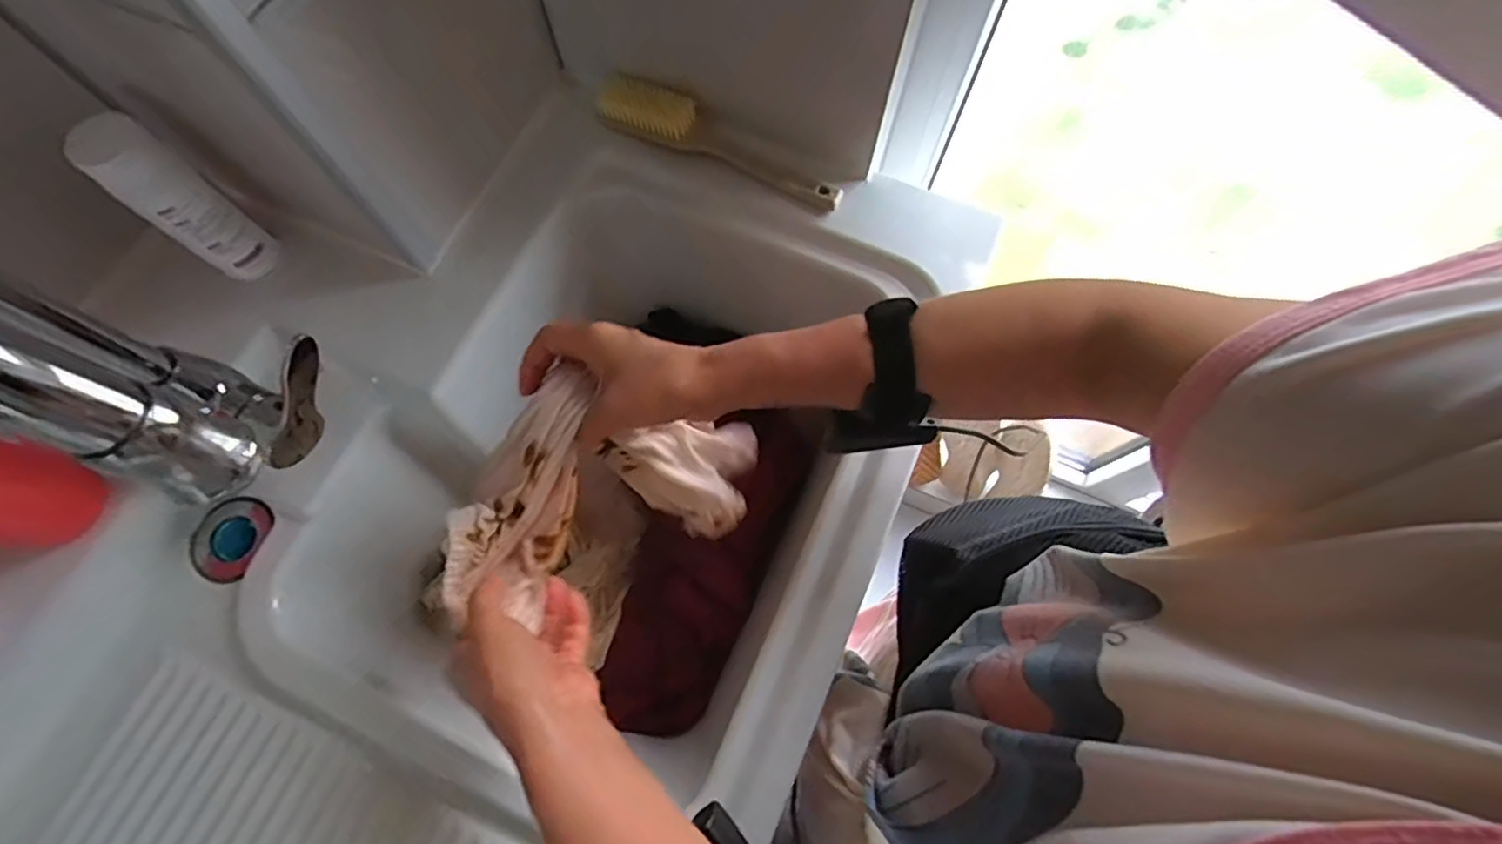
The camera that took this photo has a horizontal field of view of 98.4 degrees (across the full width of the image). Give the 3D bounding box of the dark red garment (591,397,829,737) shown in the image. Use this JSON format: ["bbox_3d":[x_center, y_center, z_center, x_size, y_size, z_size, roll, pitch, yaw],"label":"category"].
[{"bbox_3d":[-0.038,0.129,0.608,0.122,0.064,0.323,30,90,9],"label":"dark red garment"}]

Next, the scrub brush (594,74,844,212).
[{"bbox_3d":[-0.025,-0.241,0.558,0.222,0.037,0.043,21,72,6],"label":"scrub brush"}]

